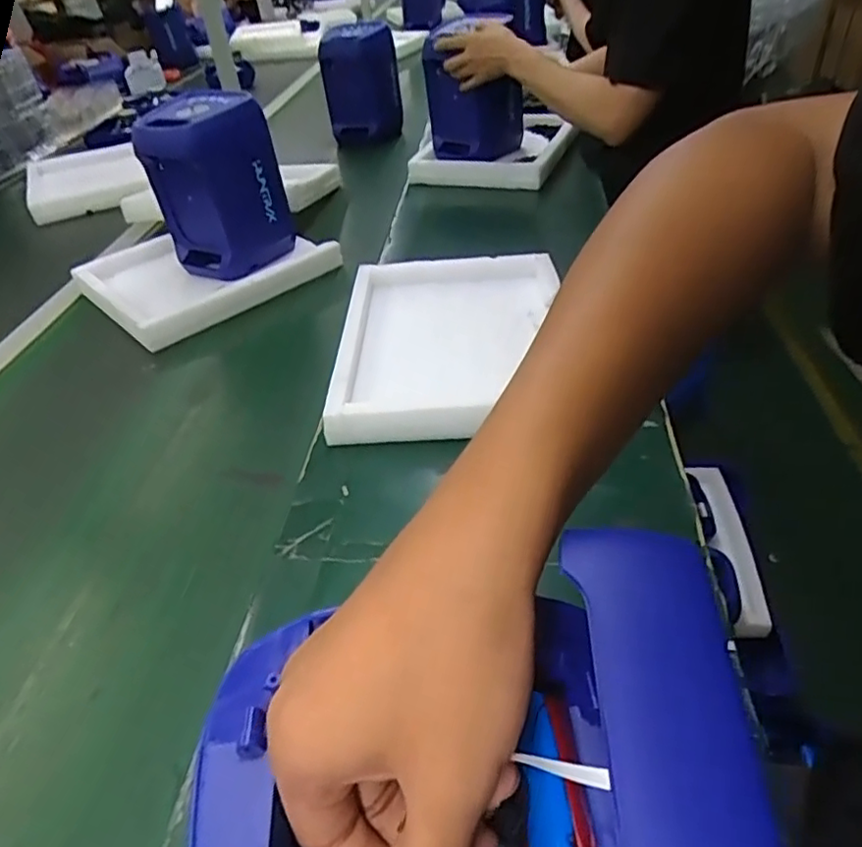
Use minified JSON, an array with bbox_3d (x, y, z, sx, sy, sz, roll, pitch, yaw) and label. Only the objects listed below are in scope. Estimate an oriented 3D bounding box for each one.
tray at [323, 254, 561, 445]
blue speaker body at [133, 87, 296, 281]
[{"bbox_3d":[0.031,-0.115,0.817,0.299,0.049,0.353,-4,40,3],"label":"tray"},{"bbox_3d":[-0.343,-0.378,1.029,0.177,0.260,0.153,17,44,31],"label":"blue speaker body"}]

